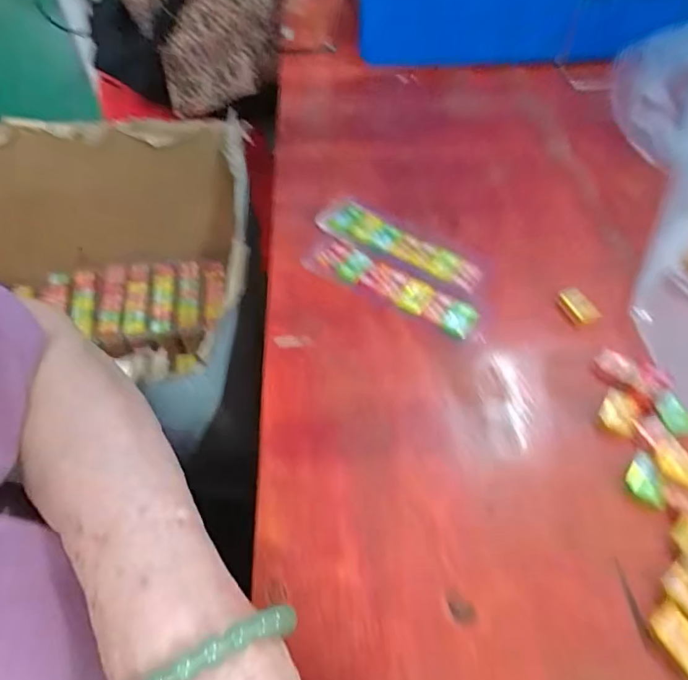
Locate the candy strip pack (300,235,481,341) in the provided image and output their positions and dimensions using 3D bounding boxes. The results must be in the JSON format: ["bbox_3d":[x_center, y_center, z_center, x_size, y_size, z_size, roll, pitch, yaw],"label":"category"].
[{"bbox_3d":[0.032,-0.040,0.340,0.134,0.010,0.035,25,58,19],"label":"candy strip pack"}]

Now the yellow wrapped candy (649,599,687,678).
[{"bbox_3d":[0.152,0.135,0.211,0.019,0.004,0.031,-25,56,-16],"label":"yellow wrapped candy"}]

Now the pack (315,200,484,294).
[{"bbox_3d":[0.038,-0.073,0.364,0.138,0.010,0.037,30,60,22],"label":"pack"}]

